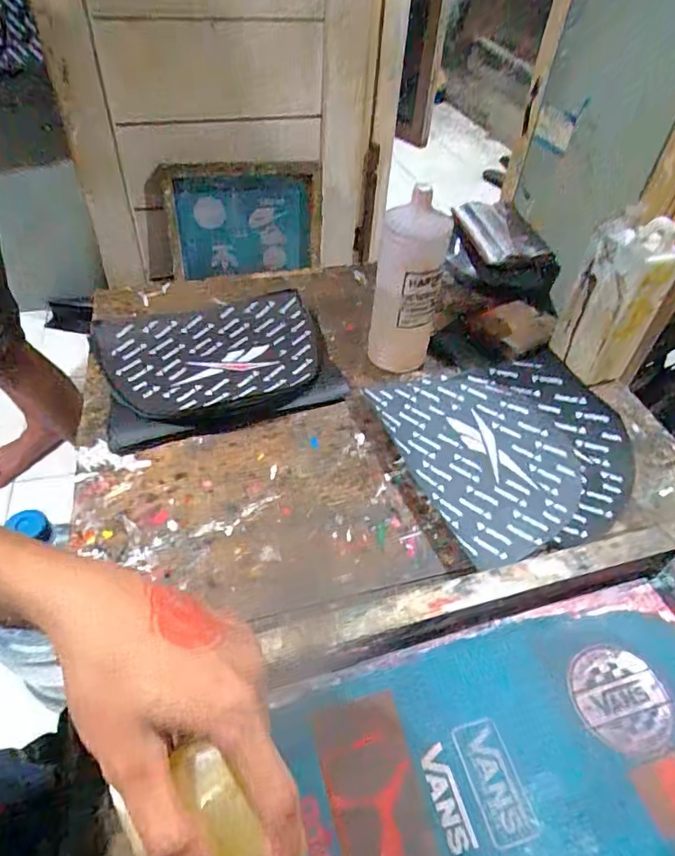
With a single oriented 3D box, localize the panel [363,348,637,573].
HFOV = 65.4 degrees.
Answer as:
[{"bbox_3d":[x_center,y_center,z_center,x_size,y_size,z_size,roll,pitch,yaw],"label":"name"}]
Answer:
[{"bbox_3d":[0.213,0.011,0.641,0.272,0.031,0.277,-14,48,-16],"label":"panel"}]

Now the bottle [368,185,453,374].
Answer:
[{"bbox_3d":[0.089,-0.176,0.680,0.084,0.213,0.075,8,46,5],"label":"bottle"}]

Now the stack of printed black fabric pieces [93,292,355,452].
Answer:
[{"bbox_3d":[-0.161,-0.088,0.709,0.300,0.042,0.225,-15,48,-17],"label":"stack of printed black fabric pieces"}]

